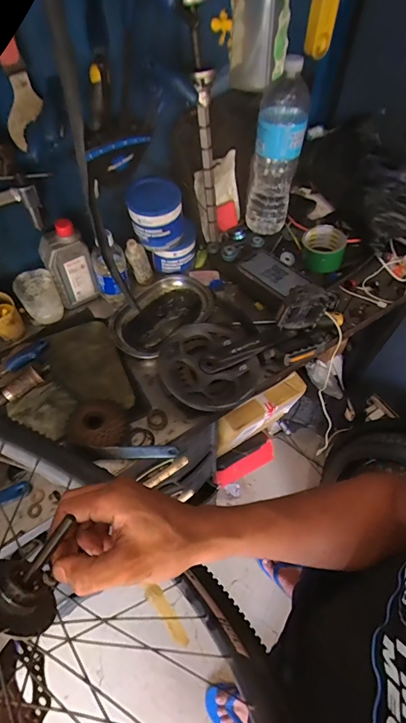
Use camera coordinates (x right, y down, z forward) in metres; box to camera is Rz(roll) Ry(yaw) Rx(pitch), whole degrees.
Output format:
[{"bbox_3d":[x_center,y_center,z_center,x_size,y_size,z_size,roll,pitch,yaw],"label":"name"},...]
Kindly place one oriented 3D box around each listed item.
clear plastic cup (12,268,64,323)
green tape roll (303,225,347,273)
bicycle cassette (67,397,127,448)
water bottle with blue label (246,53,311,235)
[{"bbox_3d":[-0.313,-0.119,0.743,0.069,0.097,0.074,0,58,0],"label":"clear plastic cup"},{"bbox_3d":[0.248,-0.237,0.791,0.087,0.049,0.095,14,59,9],"label":"green tape roll"},{"bbox_3d":[-0.179,0.100,0.644,0.096,0.040,0.097,-4,58,-3],"label":"bicycle cassette"},{"bbox_3d":[0.146,-0.410,0.758,0.088,0.309,0.084,11,59,7],"label":"water bottle with blue label"}]

